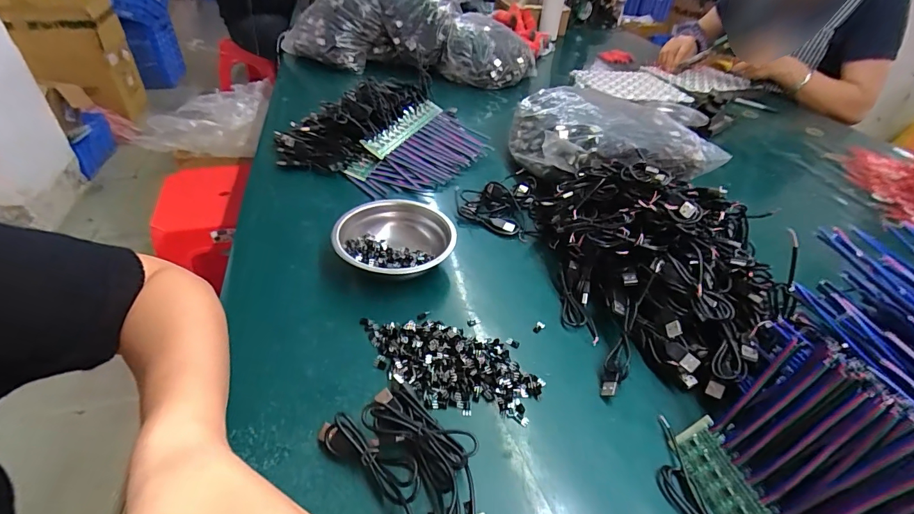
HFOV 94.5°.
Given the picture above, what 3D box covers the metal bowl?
[{"bbox_3d":[-0.067,-0.014,0.462,0.124,0.040,0.125,4,39,-3],"label":"metal bowl"}]

